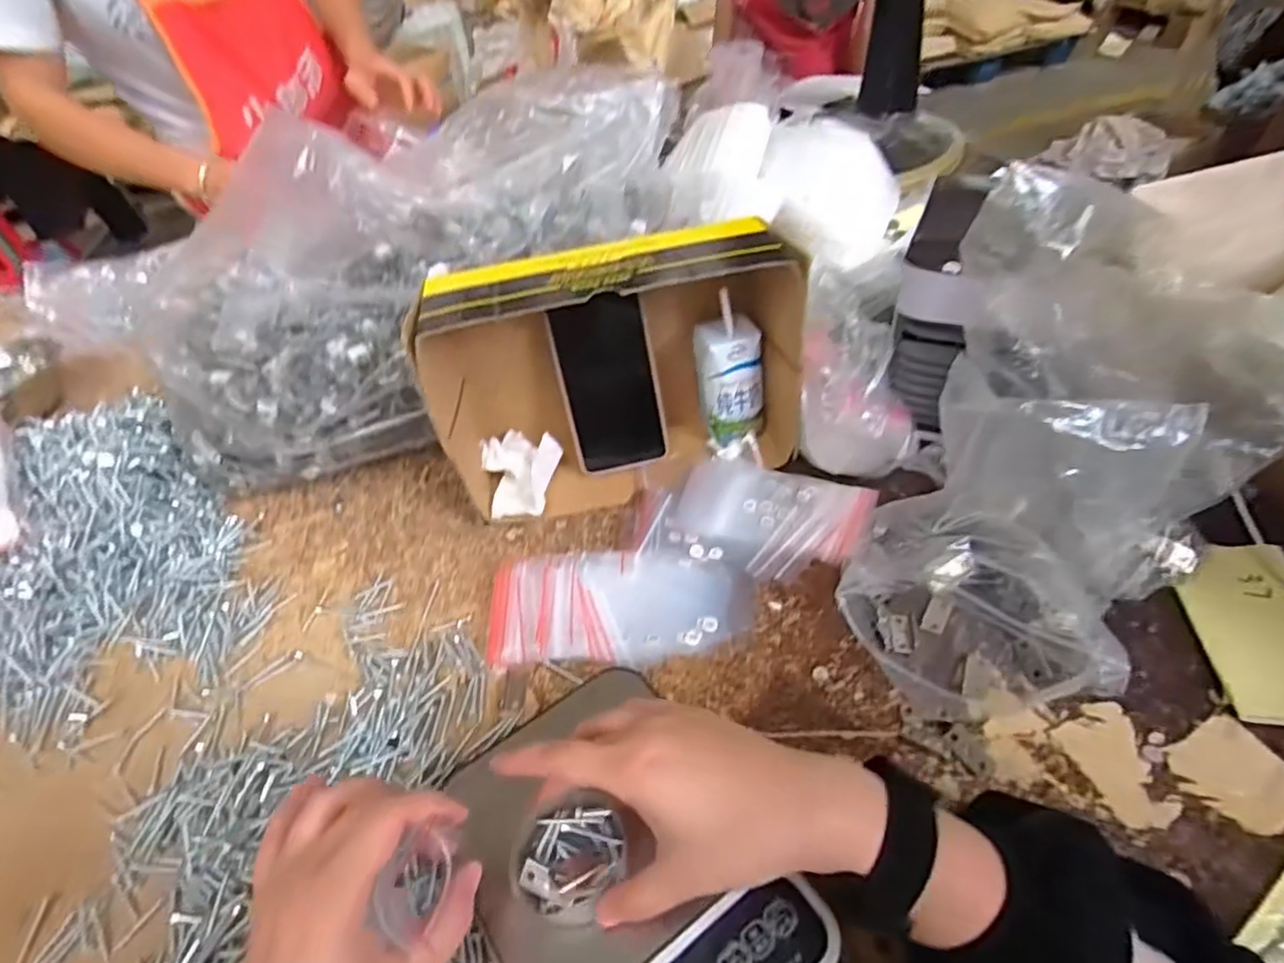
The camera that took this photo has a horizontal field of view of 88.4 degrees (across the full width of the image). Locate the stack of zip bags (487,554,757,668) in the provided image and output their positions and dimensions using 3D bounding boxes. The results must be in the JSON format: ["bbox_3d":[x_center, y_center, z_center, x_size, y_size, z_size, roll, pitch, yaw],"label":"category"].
[{"bbox_3d":[-0.015,0.087,0.476,0.184,0.021,0.090,-2,45,6],"label":"stack of zip bags"}]

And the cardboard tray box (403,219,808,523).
[{"bbox_3d":[-0.022,-0.091,0.537,0.280,0.181,0.115,-11,45,-3],"label":"cardboard tray box"}]

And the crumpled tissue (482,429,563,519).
[{"bbox_3d":[-0.101,-0.008,0.568,0.065,0.053,0.088,-13,45,-5],"label":"crumpled tissue"}]

